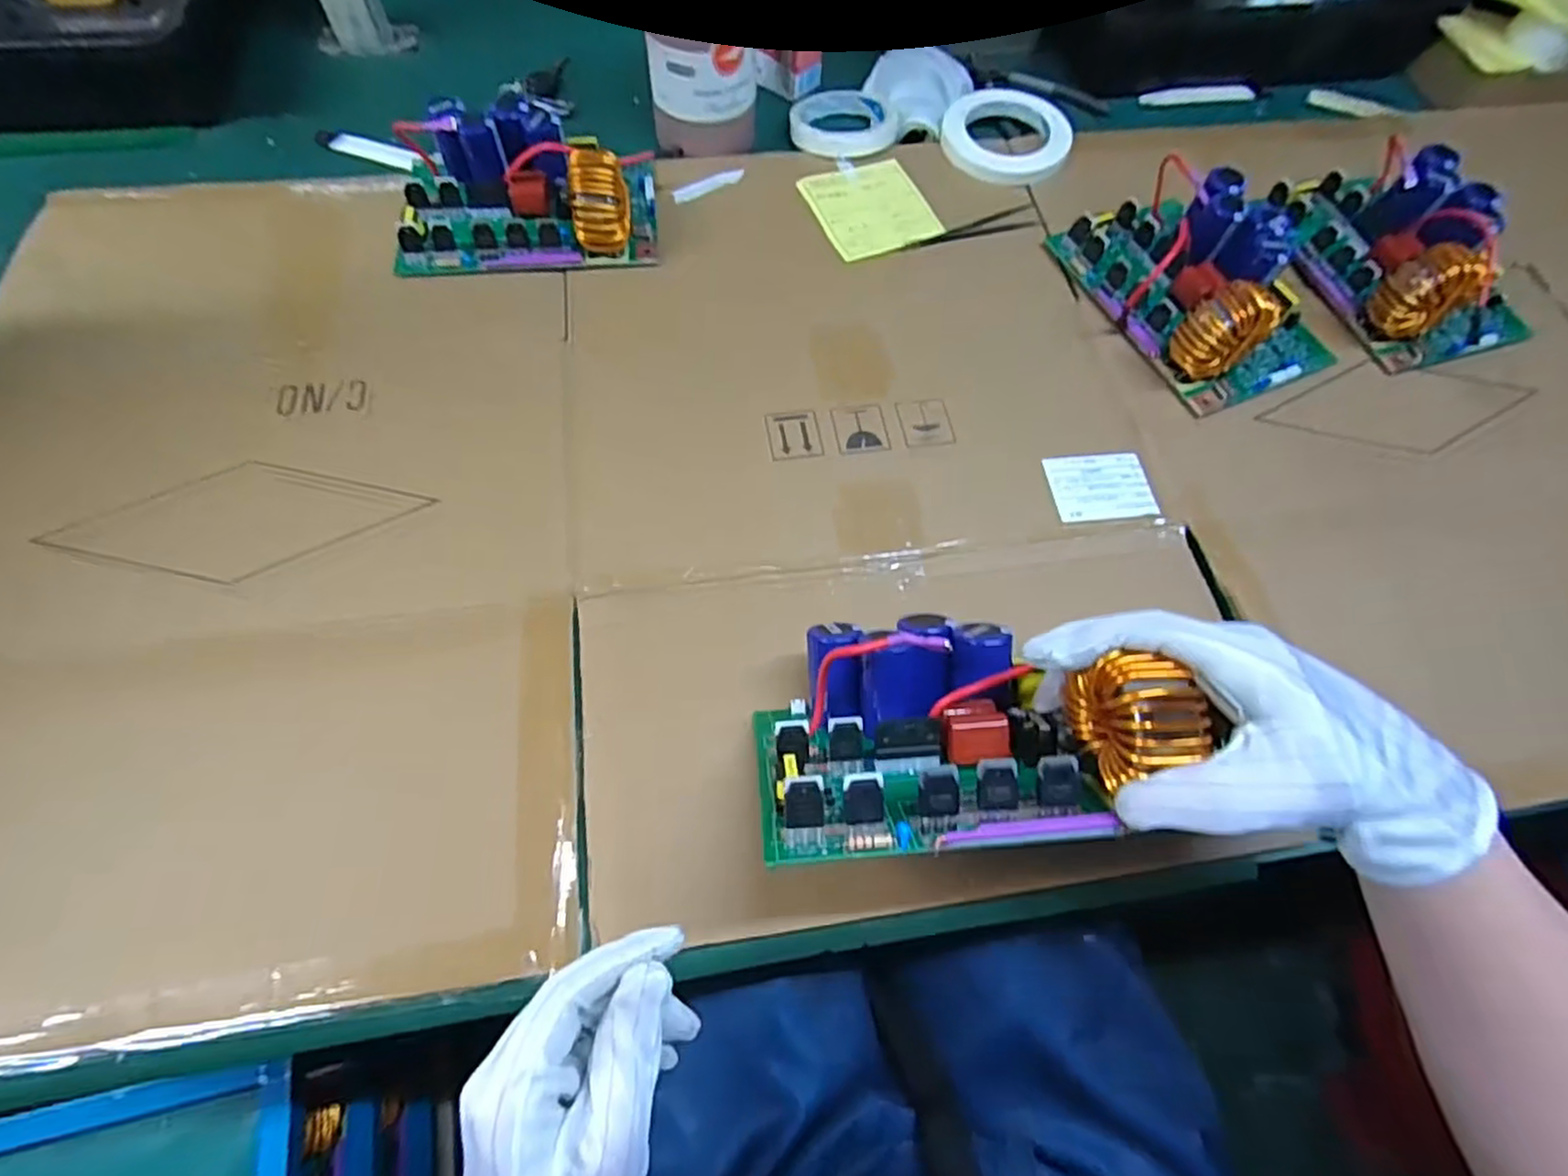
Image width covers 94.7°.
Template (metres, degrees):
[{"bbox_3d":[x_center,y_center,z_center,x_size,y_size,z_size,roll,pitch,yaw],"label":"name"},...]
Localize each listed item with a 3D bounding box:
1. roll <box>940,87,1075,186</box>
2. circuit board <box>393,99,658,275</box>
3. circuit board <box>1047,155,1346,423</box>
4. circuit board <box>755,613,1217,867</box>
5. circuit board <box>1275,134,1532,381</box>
[{"bbox_3d":[0.198,-0.402,0.639,0.111,0.016,0.108,1,65,-2],"label":"roll"},{"bbox_3d":[-0.199,-0.312,0.557,0.192,0.061,0.122,-4,65,-4],"label":"circuit board"},{"bbox_3d":[0.312,-0.234,0.539,0.129,0.065,0.194,-26,69,-14],"label":"circuit board"},{"bbox_3d":[0.084,0.057,0.346,0.190,0.146,0.075,-3,97,-1],"label":"circuit board"},{"bbox_3d":[0.491,-0.270,0.562,0.130,0.063,0.189,-15,67,-9],"label":"circuit board"}]

